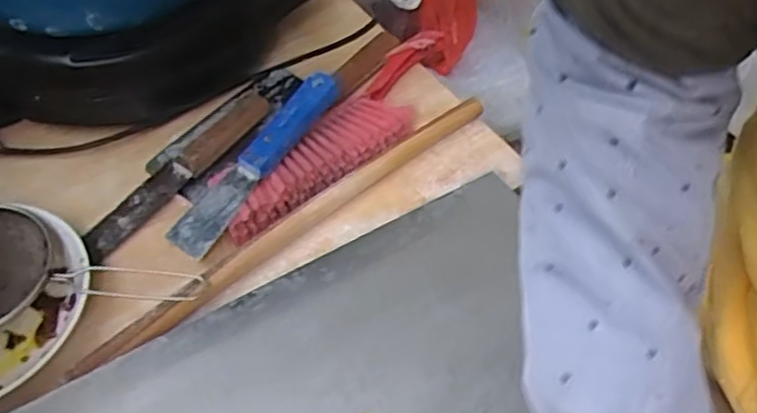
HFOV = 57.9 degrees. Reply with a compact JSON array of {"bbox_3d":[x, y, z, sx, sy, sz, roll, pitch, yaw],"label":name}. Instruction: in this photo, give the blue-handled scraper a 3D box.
[{"bbox_3d":[-0.110,-0.043,0.631,0.041,0.029,0.210,30,71,27],"label":"blue-handled scraper"}]

